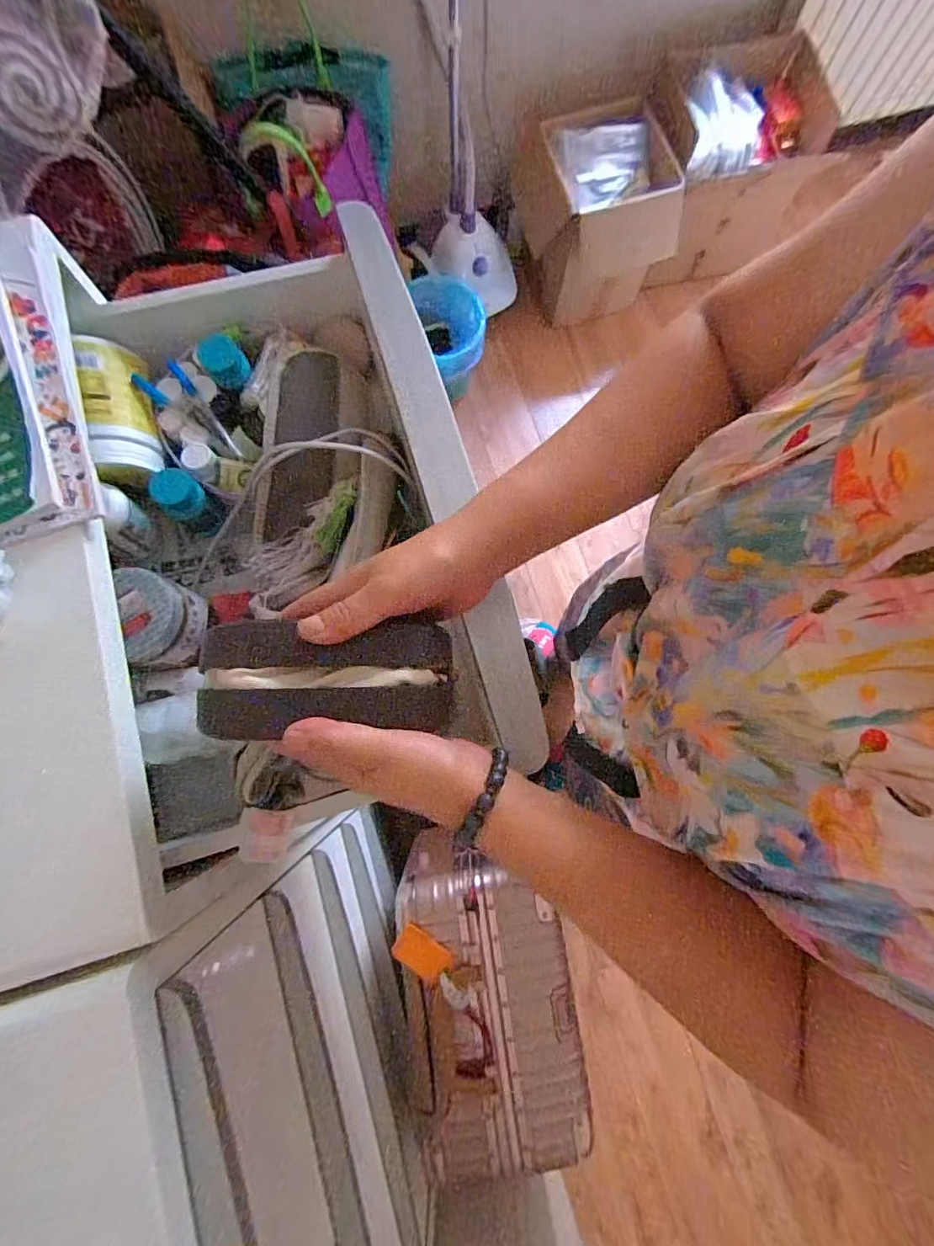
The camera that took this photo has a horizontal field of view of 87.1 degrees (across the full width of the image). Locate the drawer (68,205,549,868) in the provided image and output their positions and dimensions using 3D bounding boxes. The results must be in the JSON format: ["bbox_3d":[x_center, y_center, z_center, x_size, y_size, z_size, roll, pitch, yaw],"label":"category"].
[{"bbox_3d":[-0.172,-0.089,0.469,0.330,0.131,0.508,-17,80,-4],"label":"drawer"}]

